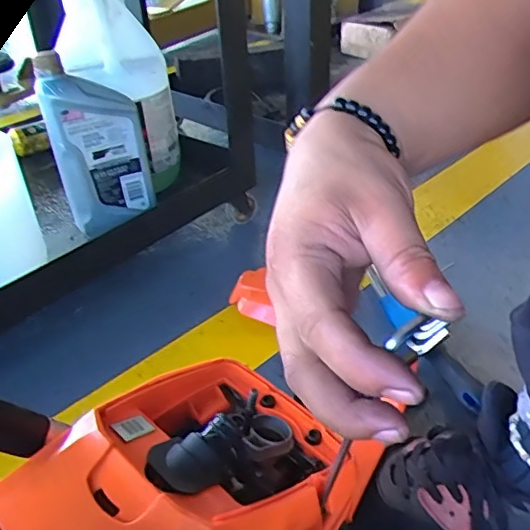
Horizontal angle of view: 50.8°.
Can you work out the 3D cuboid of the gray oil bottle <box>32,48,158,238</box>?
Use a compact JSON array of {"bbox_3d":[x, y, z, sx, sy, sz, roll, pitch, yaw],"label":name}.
[{"bbox_3d":[-0.203,-0.147,0.690,0.112,0.199,0.065,-16,36,-18],"label":"gray oil bottle"}]

